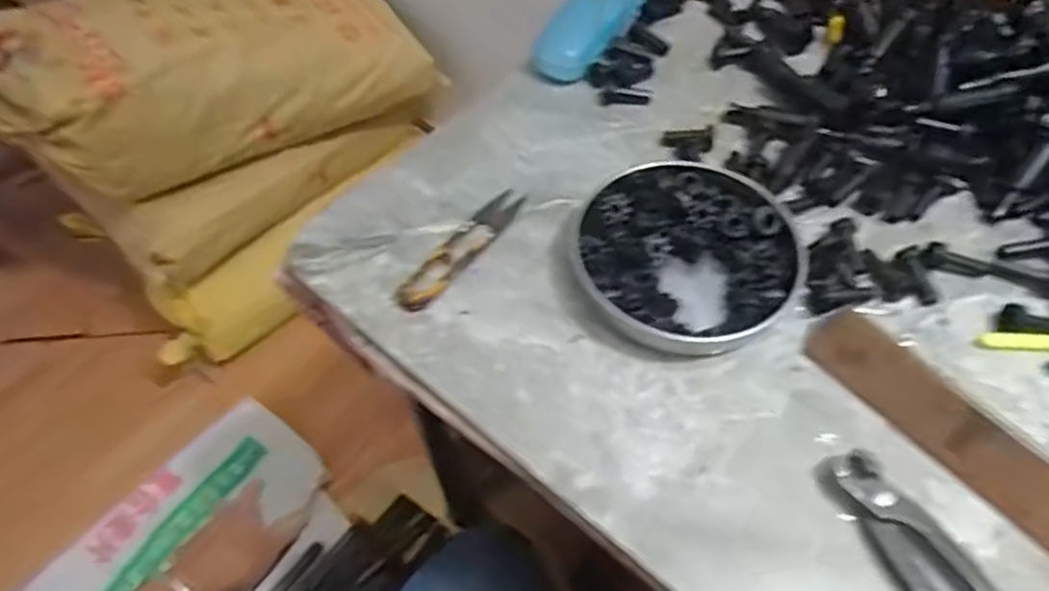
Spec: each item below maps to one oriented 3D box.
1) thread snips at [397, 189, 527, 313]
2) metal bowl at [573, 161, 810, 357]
[{"bbox_3d":[-0.039,-0.033,0.438,0.024,0.006,0.118,32,64,21],"label":"thread snips"},{"bbox_3d":[0.102,-0.030,0.421,0.135,0.026,0.137,4,57,5],"label":"metal bowl"}]

